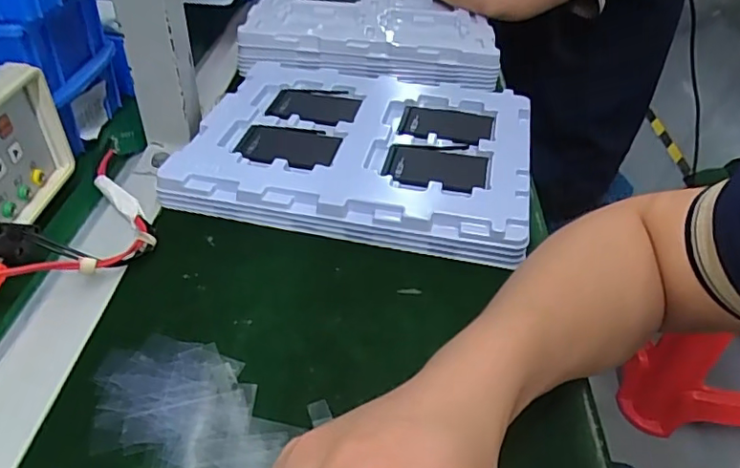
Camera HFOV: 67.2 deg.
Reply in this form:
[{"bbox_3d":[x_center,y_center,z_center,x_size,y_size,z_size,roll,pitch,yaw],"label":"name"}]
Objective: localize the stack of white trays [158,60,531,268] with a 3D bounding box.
[{"bbox_3d":[-0.005,-0.078,0.480,0.273,0.040,0.212,10,41,8],"label":"stack of white trays"}]

